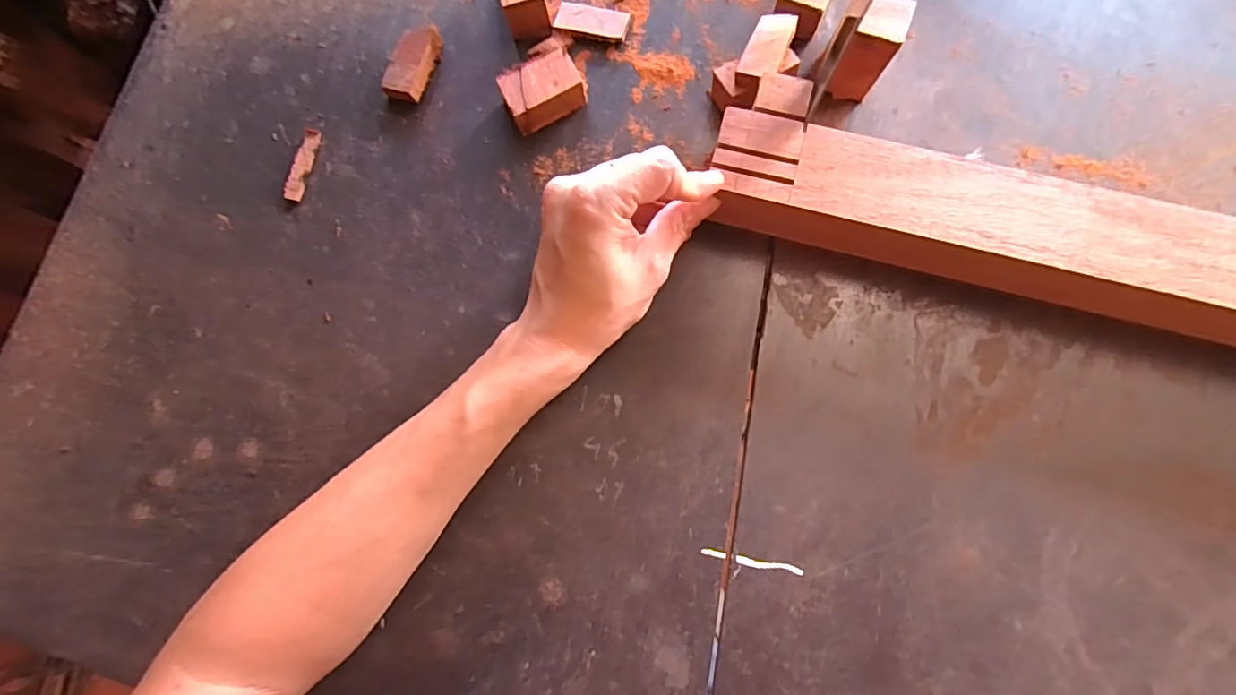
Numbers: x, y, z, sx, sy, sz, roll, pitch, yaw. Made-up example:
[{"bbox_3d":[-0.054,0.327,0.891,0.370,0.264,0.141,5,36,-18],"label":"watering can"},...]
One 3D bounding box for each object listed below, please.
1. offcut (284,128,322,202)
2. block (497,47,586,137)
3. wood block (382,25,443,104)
[{"bbox_3d":[-0.212,-0.123,0.368,0.011,0.006,0.051,13,82,5],"label":"offcut"},{"bbox_3d":[-0.049,-0.166,0.356,0.049,0.023,0.031,-27,81,-1],"label":"block"},{"bbox_3d":[-0.139,-0.193,0.371,0.027,0.016,0.052,13,82,5],"label":"wood block"}]

